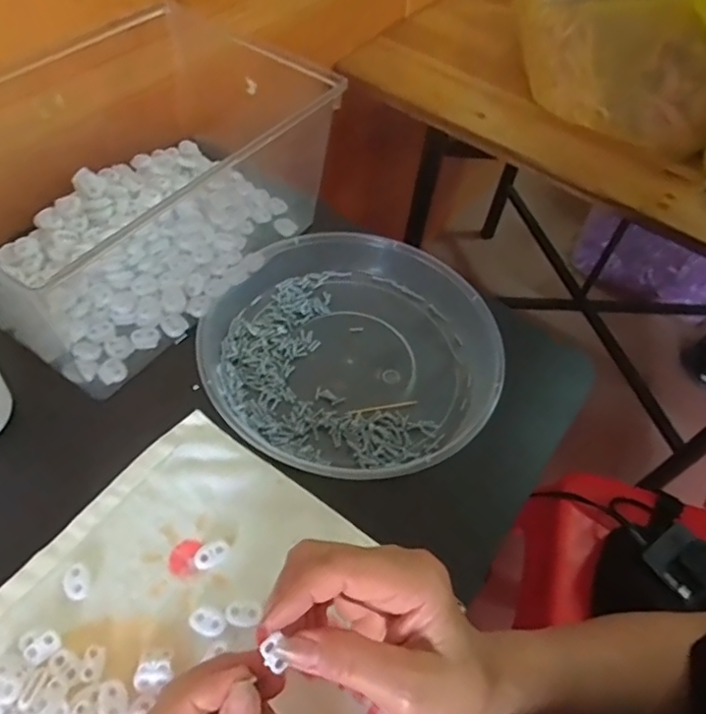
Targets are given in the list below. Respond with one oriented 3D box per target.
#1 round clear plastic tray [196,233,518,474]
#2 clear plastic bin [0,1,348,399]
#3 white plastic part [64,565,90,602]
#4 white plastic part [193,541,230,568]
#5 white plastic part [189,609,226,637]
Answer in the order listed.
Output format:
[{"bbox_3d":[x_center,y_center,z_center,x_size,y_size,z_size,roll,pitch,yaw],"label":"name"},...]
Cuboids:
[{"bbox_3d":[-0.005,-0.007,0.468,0.244,0.044,0.224,25,55,11],"label":"round clear plastic tray"},{"bbox_3d":[-0.190,-0.151,0.488,0.221,0.125,0.300,31,57,15],"label":"clear plastic bin"},{"bbox_3d":[-0.168,0.138,0.351,0.014,0.006,0.021,-8,56,-12],"label":"white plastic part"},{"bbox_3d":[-0.090,0.126,0.368,0.022,0.004,0.014,-18,59,-19],"label":"white plastic part"},{"bbox_3d":[-0.087,0.159,0.346,0.022,0.004,0.013,24,55,11],"label":"white plastic part"}]

